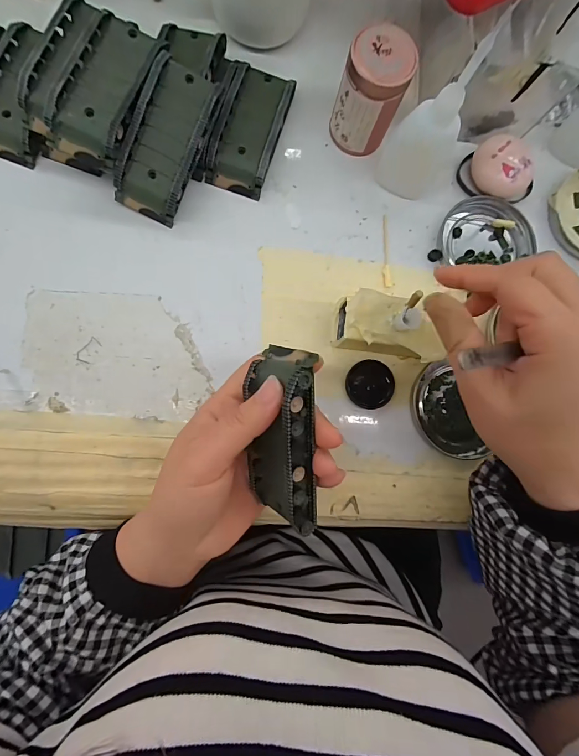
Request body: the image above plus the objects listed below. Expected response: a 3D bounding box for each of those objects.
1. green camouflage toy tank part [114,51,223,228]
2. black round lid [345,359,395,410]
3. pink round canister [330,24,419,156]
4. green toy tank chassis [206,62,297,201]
[{"bbox_3d":[-0.084,-0.160,0.249,0.044,0.021,0.096,24,100,-4],"label":"green camouflage toy tank part"},{"bbox_3d":[0.060,0.005,0.271,0.035,0.004,0.035,-3,86,-6],"label":"black round lid"},{"bbox_3d":[0.057,-0.202,0.263,0.043,0.063,0.041,0,86,-6],"label":"pink round canister"},{"bbox_3d":[-0.029,-0.188,0.274,0.043,0.019,0.094,16,84,-5],"label":"green toy tank chassis"}]

